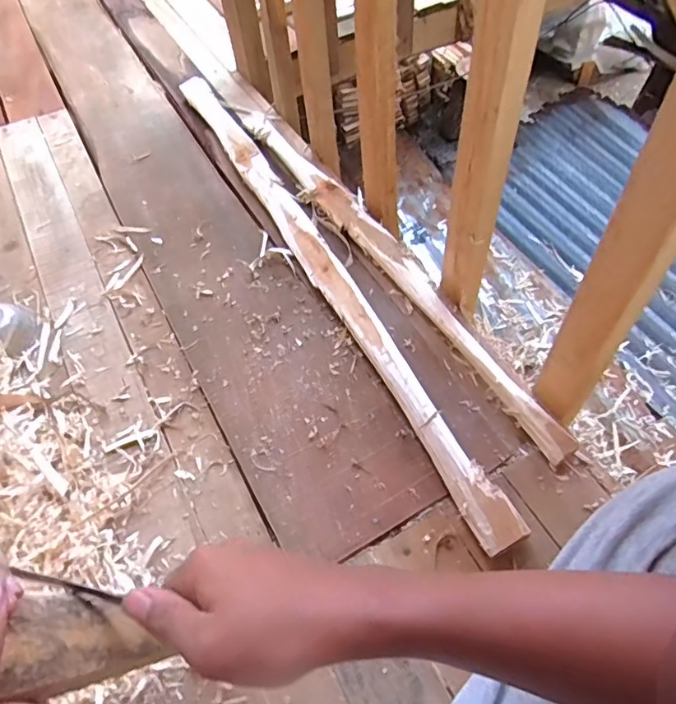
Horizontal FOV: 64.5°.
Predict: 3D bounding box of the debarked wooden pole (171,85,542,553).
[{"bbox_3d":[-0.054,-0.166,0.810,0.052,0.039,1.007,-25,57,-12],"label":"debarked wooden pole"}]

